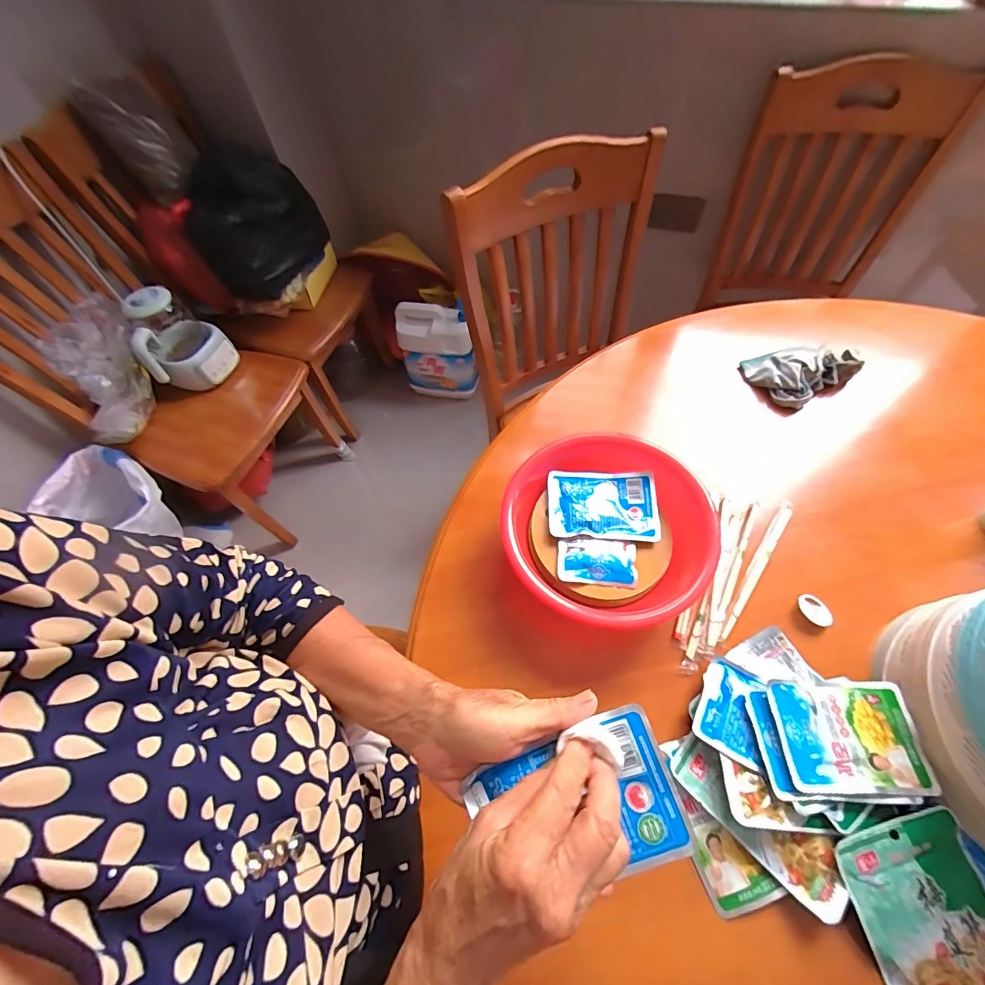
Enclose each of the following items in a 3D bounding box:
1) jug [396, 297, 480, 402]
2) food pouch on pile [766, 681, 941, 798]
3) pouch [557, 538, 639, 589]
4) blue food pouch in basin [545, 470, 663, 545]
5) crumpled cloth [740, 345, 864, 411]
[{"bbox_3d":[-0.188,-0.487,1.500,0.260,0.322,0.120,-5,61,1],"label":"jug"},{"bbox_3d":[0.322,0.219,0.382,0.126,0.015,0.087,0,61,3],"label":"food pouch on pile"},{"bbox_3d":[0.119,0.080,0.483,0.087,0.012,0.051,2,61,4],"label":"pouch"},{"bbox_3d":[0.132,0.016,0.513,0.127,0.018,0.086,1,61,4],"label":"blue food pouch in basin"},{"bbox_3d":[0.461,-0.189,0.637,0.140,0.039,0.106,-26,63,-11],"label":"crumpled cloth"}]

